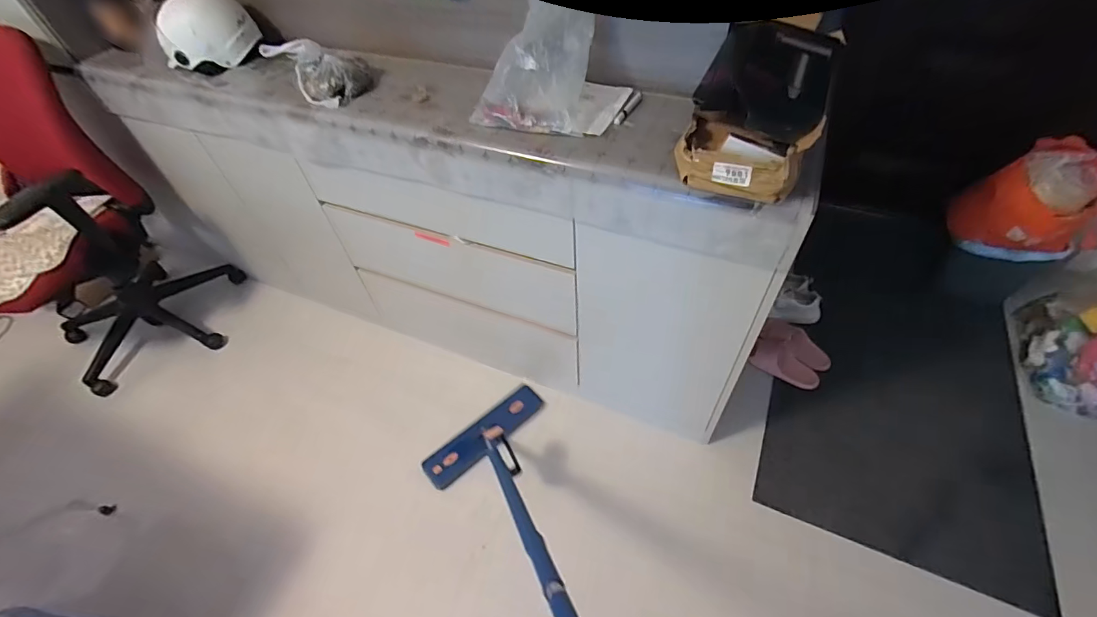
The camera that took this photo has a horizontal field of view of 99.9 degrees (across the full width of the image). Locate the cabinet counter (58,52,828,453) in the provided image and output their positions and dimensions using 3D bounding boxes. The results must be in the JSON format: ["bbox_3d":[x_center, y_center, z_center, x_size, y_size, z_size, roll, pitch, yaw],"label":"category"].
[{"bbox_3d":[-0.338,-0.266,1.428,1.857,0.893,0.411,17,53,17],"label":"cabinet counter"}]

